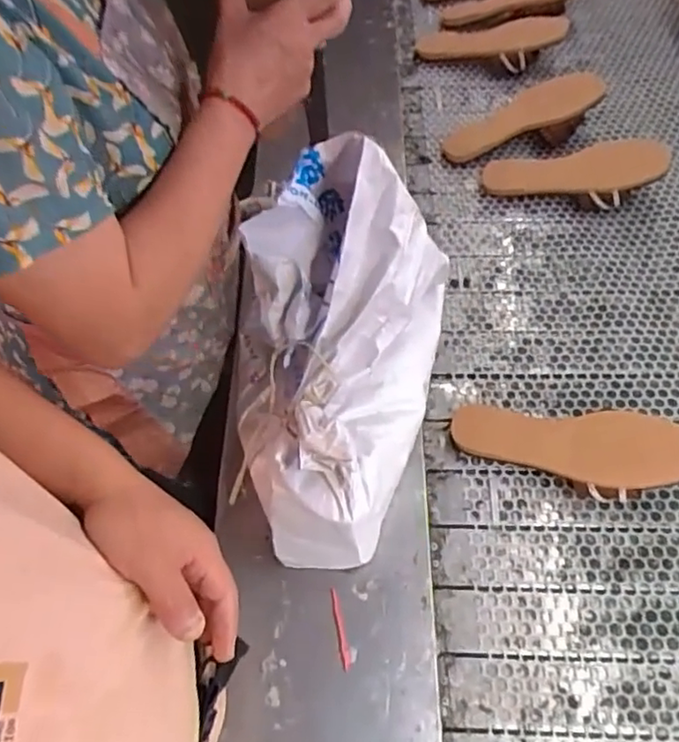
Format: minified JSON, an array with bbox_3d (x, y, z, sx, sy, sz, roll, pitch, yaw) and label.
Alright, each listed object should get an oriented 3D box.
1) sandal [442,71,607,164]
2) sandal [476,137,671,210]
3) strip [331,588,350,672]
[{"bbox_3d":[0.292,-0.404,0.980,0.252,0.060,0.098,-19,58,14],"label":"sandal"},{"bbox_3d":[0.352,-0.293,0.915,0.253,0.050,0.097,2,58,24],"label":"sandal"},{"bbox_3d":[0.001,0.263,0.615,0.009,0.004,0.077,-11,59,-3],"label":"strip"}]

